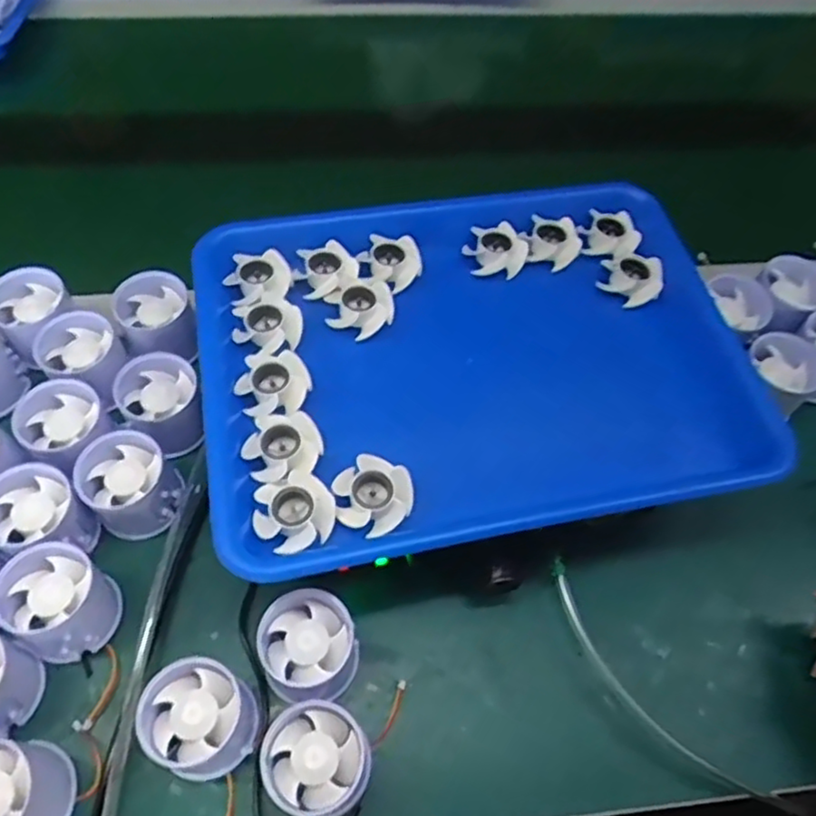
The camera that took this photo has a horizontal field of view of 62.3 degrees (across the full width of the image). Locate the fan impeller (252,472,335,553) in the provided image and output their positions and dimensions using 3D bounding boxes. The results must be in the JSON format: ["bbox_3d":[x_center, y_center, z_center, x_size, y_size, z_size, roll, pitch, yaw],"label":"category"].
[{"bbox_3d":[-0.063,0.058,0.374,0.043,0.022,0.039,-23,62,-17],"label":"fan impeller"}]

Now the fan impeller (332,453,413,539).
[{"bbox_3d":[-0.019,0.049,0.381,0.043,0.019,0.041,-1,58,-5],"label":"fan impeller"}]

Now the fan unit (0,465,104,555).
[{"bbox_3d":[-0.224,0.068,0.412,0.051,0.046,0.052,2,58,-3],"label":"fan unit"}]

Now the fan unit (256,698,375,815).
[{"bbox_3d":[-0.048,0.188,0.360,0.055,0.045,0.051,29,61,13],"label":"fan unit"}]

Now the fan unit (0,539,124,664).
[{"bbox_3d":[-0.201,0.113,0.391,0.054,0.051,0.052,2,58,-3],"label":"fan unit"}]

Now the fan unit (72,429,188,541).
[{"bbox_3d":[-0.173,0.051,0.428,0.052,0.054,0.056,2,58,-3],"label":"fan unit"}]

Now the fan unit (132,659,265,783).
[{"bbox_3d":[-0.112,0.168,0.367,0.057,0.048,0.052,2,58,-3],"label":"fan unit"}]

